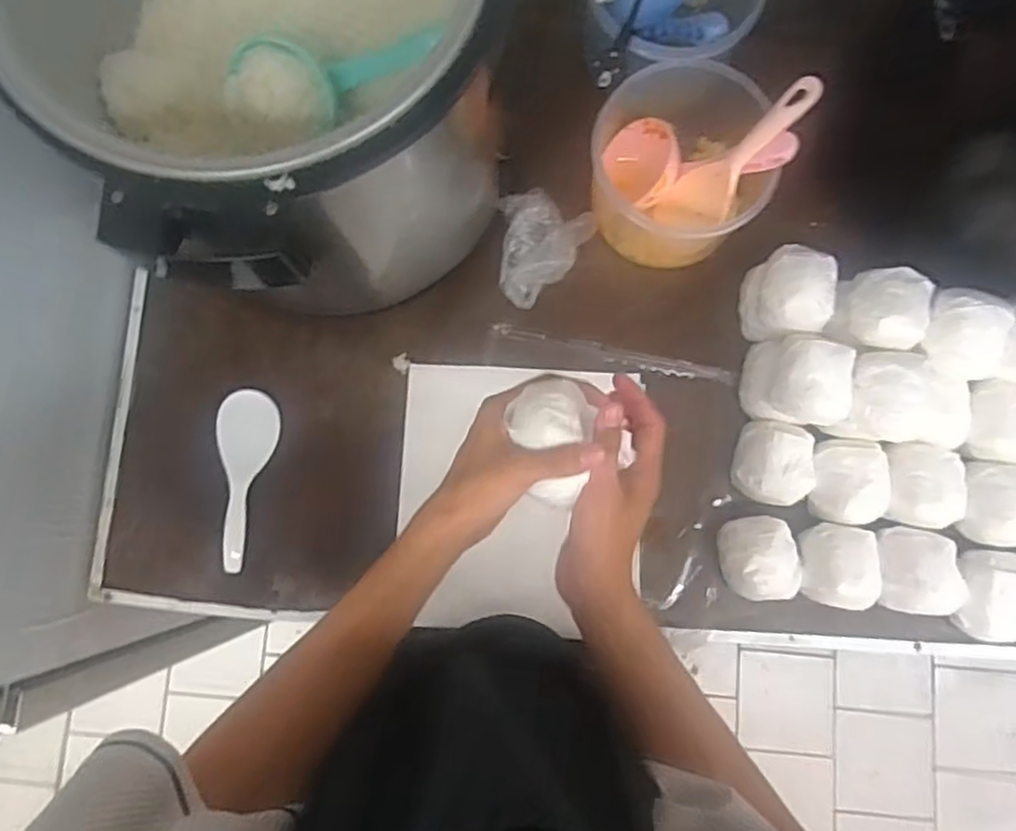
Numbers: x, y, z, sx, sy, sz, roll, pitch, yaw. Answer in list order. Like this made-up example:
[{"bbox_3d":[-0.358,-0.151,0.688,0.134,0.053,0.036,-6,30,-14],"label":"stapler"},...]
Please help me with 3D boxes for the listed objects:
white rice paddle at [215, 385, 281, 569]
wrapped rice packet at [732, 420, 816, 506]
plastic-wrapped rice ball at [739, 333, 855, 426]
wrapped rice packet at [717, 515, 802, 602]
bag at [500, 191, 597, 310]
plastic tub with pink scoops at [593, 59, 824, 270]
[{"bbox_3d":[-0.278,0.067,0.709,0.061,0.009,0.185,2,82,2],"label":"white rice paddle"},{"bbox_3d":[0.271,0.049,0.694,0.076,0.049,0.080,11,83,3],"label":"wrapped rice packet"},{"bbox_3d":[0.291,-0.035,0.682,0.089,0.098,0.082,0,82,2],"label":"plastic-wrapped rice ball"},{"bbox_3d":[0.255,0.144,0.687,0.079,0.047,0.082,3,82,2],"label":"wrapped rice packet"},{"bbox_3d":[0.043,-0.178,0.726,0.102,0.051,0.117,0,82,2],"label":"bag"},{"bbox_3d":[0.181,-0.260,0.680,0.182,0.180,0.166,0,82,2],"label":"plastic tub with pink scoops"}]

